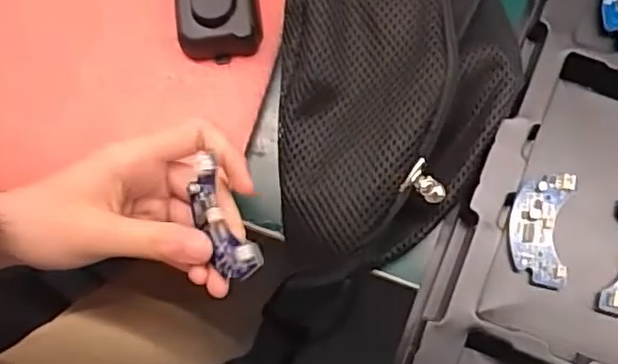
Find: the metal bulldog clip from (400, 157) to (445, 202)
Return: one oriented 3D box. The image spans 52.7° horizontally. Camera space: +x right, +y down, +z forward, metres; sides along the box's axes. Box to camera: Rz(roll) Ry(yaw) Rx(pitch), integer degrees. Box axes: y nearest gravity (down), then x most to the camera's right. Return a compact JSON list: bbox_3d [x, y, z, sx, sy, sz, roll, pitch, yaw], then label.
[{"bbox_3d":[0.062,0.001,0.326,0.022,0.010,0.020,34,79,9],"label":"metal bulldog clip"}]

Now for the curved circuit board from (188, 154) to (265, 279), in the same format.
[{"bbox_3d":[-0.042,0.019,0.299,0.024,0.008,0.060,-43,64,33],"label":"curved circuit board"}]

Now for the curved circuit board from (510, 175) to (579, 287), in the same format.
[{"bbox_3d":[0.129,0.026,0.349,0.032,0.011,0.062,10,77,5],"label":"curved circuit board"}]

